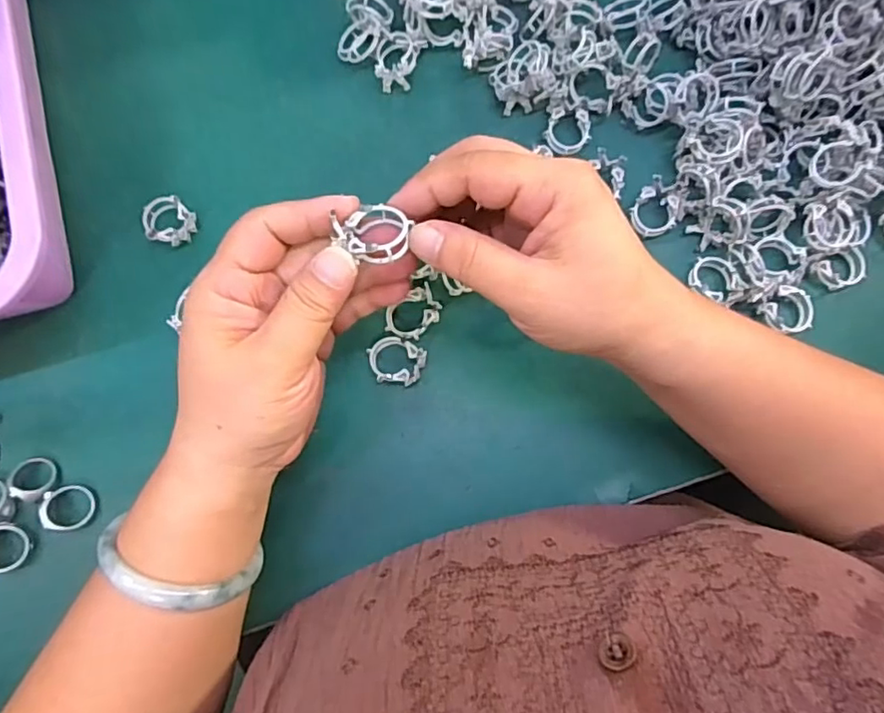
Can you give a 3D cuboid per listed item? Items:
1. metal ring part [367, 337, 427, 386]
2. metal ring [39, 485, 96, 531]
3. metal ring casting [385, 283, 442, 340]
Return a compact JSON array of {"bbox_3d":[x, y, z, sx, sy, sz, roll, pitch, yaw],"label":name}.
[{"bbox_3d":[-0.025,0.003,0.319,0.032,0.010,0.025,6,83,0],"label":"metal ring part"},{"bbox_3d":[-0.199,0.081,0.305,0.026,0.006,0.023,-5,83,-1],"label":"metal ring"},{"bbox_3d":[-0.016,-0.023,0.323,0.032,0.010,0.023,-34,84,-4],"label":"metal ring casting"}]

